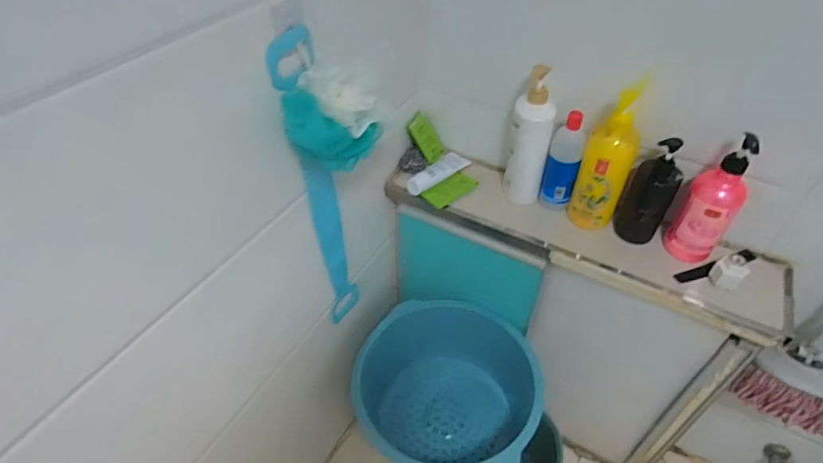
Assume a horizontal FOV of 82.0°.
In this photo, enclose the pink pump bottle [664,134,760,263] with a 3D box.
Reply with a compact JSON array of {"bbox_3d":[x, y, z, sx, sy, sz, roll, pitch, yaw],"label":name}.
[{"bbox_3d":[0.490,-0.043,0.771,0.077,0.244,0.067,31,53,28],"label":"pink pump bottle"}]

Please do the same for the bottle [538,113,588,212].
[{"bbox_3d":[0.281,-0.120,0.882,0.056,0.209,0.051,11,46,12],"label":"bottle"}]

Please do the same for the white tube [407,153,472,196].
[{"bbox_3d":[0.056,-0.127,1.010,0.161,0.028,0.053,-35,54,-29],"label":"white tube"}]

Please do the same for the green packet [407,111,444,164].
[{"bbox_3d":[0.031,-0.203,1.035,0.055,0.114,0.008,-43,35,-11],"label":"green packet"}]

